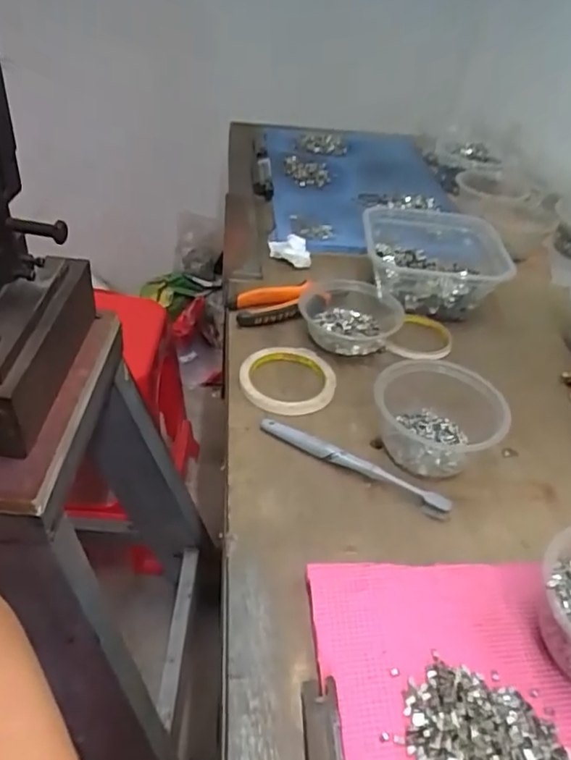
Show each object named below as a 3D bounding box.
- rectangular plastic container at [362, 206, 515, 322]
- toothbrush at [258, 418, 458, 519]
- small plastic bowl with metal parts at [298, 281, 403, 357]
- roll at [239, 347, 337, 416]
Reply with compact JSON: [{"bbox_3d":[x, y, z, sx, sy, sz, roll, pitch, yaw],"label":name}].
[{"bbox_3d":[0.195,-0.155,0.755,0.184,0.061,0.181,4,40,-3],"label":"rectangular plastic container"},{"bbox_3d":[0.058,0.072,0.510,0.179,0.016,0.019,23,45,23],"label":"toothbrush"},{"bbox_3d":[0.078,-0.073,0.661,0.118,0.031,0.115,1,40,-1],"label":"small plastic bowl with metal parts"},{"bbox_3d":[0.002,-0.003,0.598,0.095,0.009,0.094,1,40,-1],"label":"roll"}]

